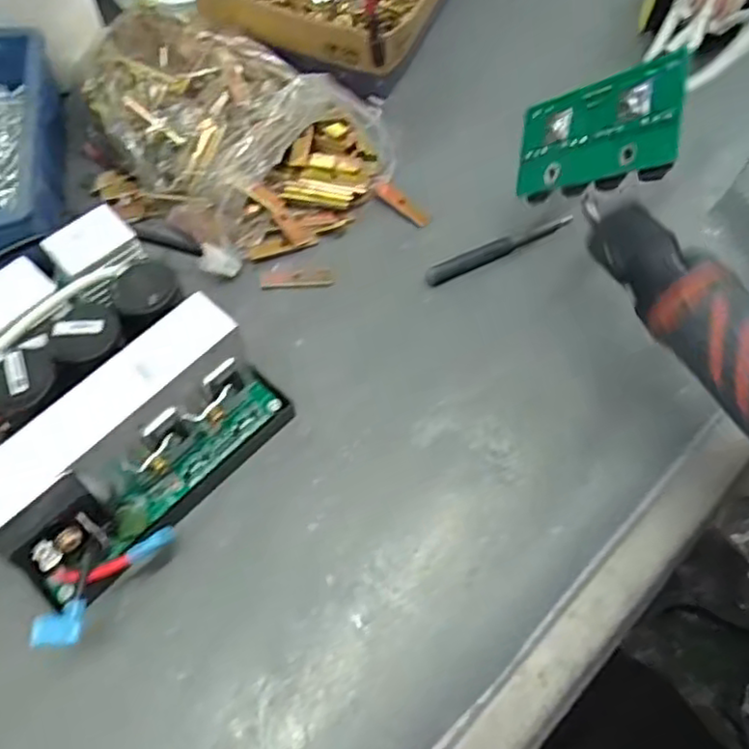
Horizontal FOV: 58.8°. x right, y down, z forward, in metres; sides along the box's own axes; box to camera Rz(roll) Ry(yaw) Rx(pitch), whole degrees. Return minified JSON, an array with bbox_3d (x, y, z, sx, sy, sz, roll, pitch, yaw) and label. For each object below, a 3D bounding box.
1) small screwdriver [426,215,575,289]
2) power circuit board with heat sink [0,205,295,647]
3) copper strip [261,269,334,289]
[{"bbox_3d":[0.070,-0.069,0.364,0.090,0.007,0.010,-22,66,-13],"label":"small screwdriver"},{"bbox_3d":[-0.122,0.013,0.286,0.135,0.064,0.149,-38,70,-20],"label":"power circuit board with heat sink"},{"bbox_3d":[-0.042,-0.052,0.355,0.038,0.004,0.010,-4,63,-5],"label":"copper strip"}]

